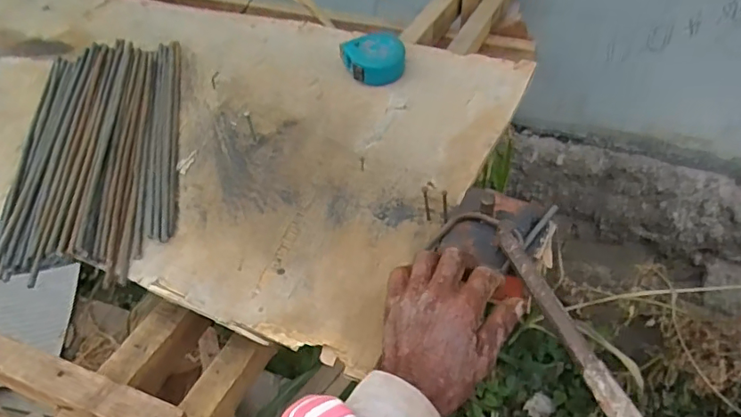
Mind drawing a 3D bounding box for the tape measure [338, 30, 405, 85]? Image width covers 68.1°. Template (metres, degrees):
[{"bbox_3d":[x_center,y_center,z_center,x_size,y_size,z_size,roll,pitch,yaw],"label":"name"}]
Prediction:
[{"bbox_3d":[0.010,-0.212,0.767,0.082,0.035,0.078,-24,50,-15],"label":"tape measure"}]

